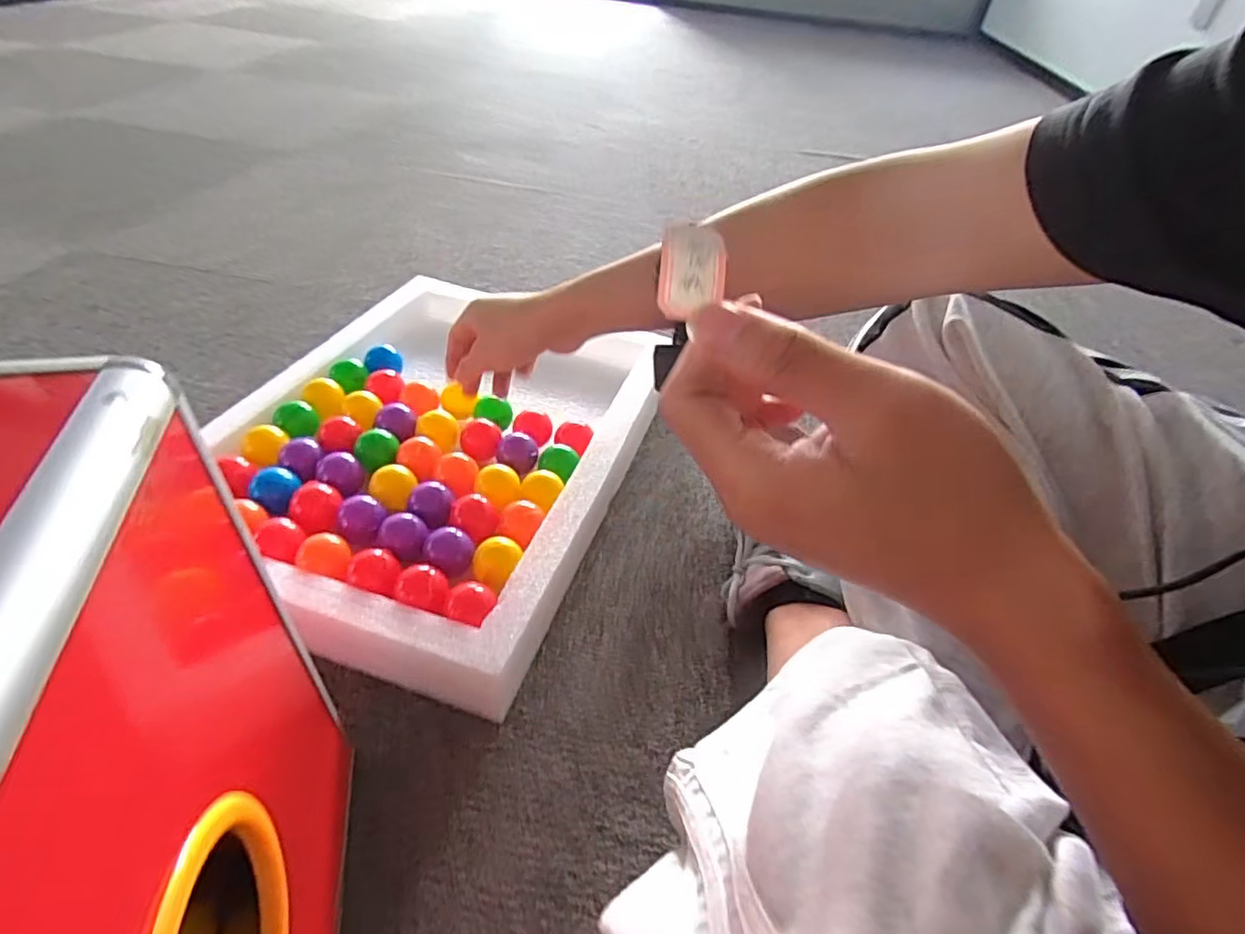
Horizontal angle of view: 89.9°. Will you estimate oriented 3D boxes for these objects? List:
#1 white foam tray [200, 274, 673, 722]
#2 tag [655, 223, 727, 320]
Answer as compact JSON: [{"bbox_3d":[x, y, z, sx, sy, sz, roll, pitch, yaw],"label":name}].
[{"bbox_3d":[-0.165,-0.018,0.571,0.331,0.070,0.439,16,44,9],"label":"white foam tray"},{"bbox_3d":[0.021,-0.056,0.181,0.016,0.023,0.004,2,8,-10],"label":"tag"}]

